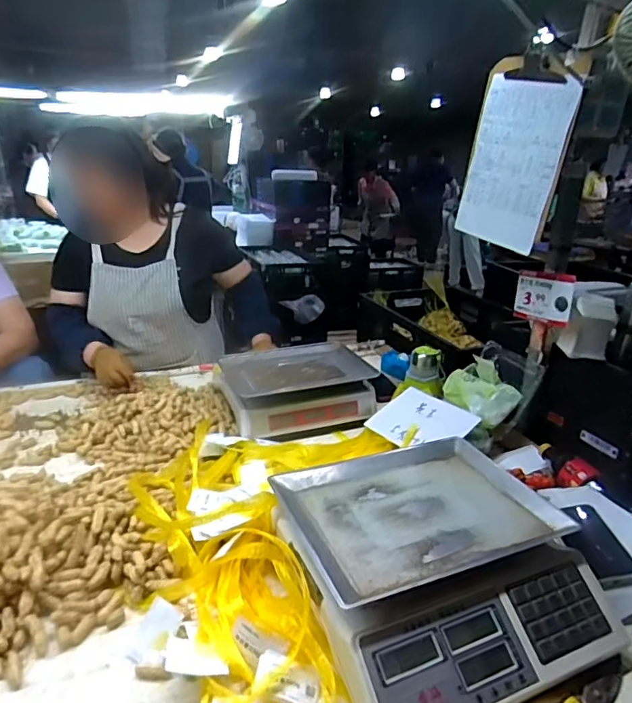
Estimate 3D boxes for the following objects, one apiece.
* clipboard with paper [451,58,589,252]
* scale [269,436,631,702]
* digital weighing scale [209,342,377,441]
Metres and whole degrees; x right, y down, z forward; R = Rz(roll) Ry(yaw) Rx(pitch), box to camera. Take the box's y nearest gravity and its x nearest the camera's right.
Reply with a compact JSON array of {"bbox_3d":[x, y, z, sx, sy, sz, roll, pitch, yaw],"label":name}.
[{"bbox_3d":[0.360,-0.358,0.943,0.014,0.315,0.231,-2,22,-26],"label":"clipboard with paper"},{"bbox_3d":[0.155,0.275,0.688,0.343,0.109,0.356,-6,22,-23],"label":"scale"},{"bbox_3d":[-0.051,0.082,1.233,0.351,0.100,0.288,-4,22,-18],"label":"digital weighing scale"}]

